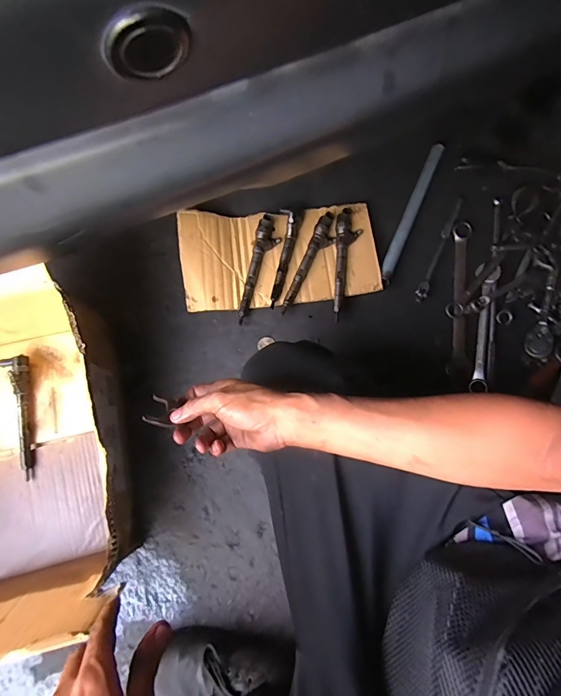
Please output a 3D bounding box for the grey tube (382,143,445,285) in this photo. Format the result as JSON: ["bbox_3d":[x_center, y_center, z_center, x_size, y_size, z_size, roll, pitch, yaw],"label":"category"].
[{"bbox_3d":[0.269,-0.281,0.800,0.025,0.021,0.330,23,78,4],"label":"grey tube"}]

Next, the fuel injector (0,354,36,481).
[{"bbox_3d":[-0.471,0.122,0.699,0.050,0.037,0.223,-11,78,-3],"label":"fuel injector"}]

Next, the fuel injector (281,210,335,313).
[{"bbox_3d":[0.059,-0.163,0.767,0.045,0.037,0.215,22,78,4],"label":"fuel injector"}]

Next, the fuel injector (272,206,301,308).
[{"bbox_3d":[0.010,-0.188,0.771,0.045,0.036,0.217,8,77,1],"label":"fuel injector"}]

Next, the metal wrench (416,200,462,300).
[{"bbox_3d":[0.325,-0.200,0.797,0.021,0.015,0.240,25,78,7],"label":"metal wrench"}]

